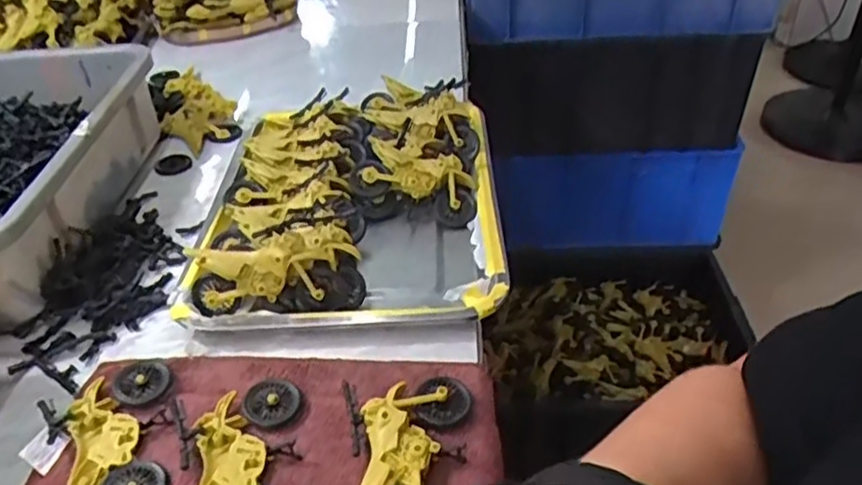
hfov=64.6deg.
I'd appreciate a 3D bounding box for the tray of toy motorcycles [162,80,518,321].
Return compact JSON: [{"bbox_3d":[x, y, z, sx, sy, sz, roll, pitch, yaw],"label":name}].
[{"bbox_3d":[-0.068,-0.055,0.635,0.253,0.064,0.346,-2,37,2],"label":"tray of toy motorcycles"}]

